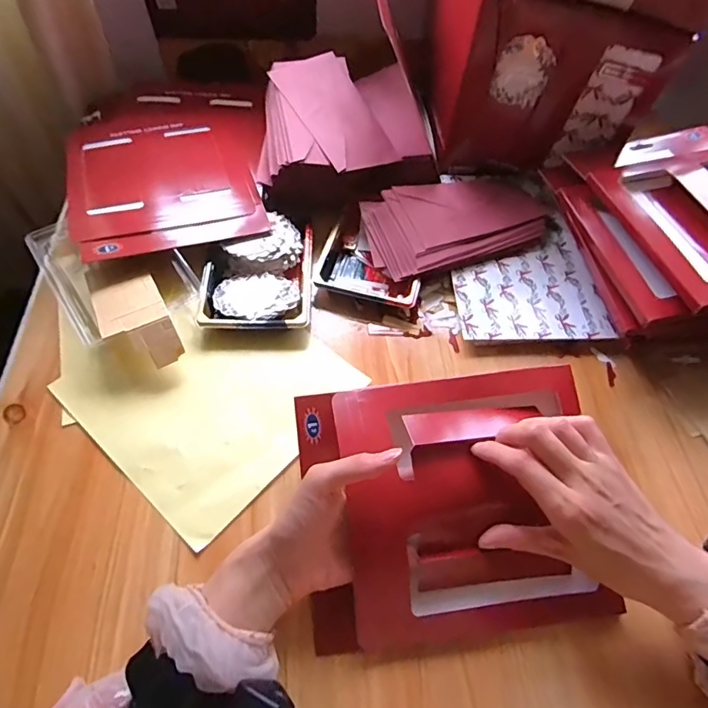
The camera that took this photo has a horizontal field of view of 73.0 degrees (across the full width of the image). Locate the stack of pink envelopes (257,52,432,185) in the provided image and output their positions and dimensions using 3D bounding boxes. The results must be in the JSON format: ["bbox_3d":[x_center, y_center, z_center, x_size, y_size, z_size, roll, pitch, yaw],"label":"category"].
[{"bbox_3d":[-0.020,-0.291,0.582,0.199,0.052,0.193,-7,58,-7],"label":"stack of pink envelopes"}]

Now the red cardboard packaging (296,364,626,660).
[{"bbox_3d":[0.077,0.116,0.376,0.227,0.084,0.184,-6,56,-4],"label":"red cardboard packaging"}]

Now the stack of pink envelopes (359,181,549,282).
[{"bbox_3d":[0.123,-0.159,0.563,0.232,0.046,0.113,-20,61,-14],"label":"stack of pink envelopes"}]

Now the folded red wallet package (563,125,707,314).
[{"bbox_3d":[0.356,-0.151,0.493,0.191,0.032,0.240,-12,59,-10],"label":"folded red wallet package"}]

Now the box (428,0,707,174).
[{"bbox_3d":[0.214,-0.384,0.578,0.217,0.236,0.261,-1,58,-3],"label":"box"}]

